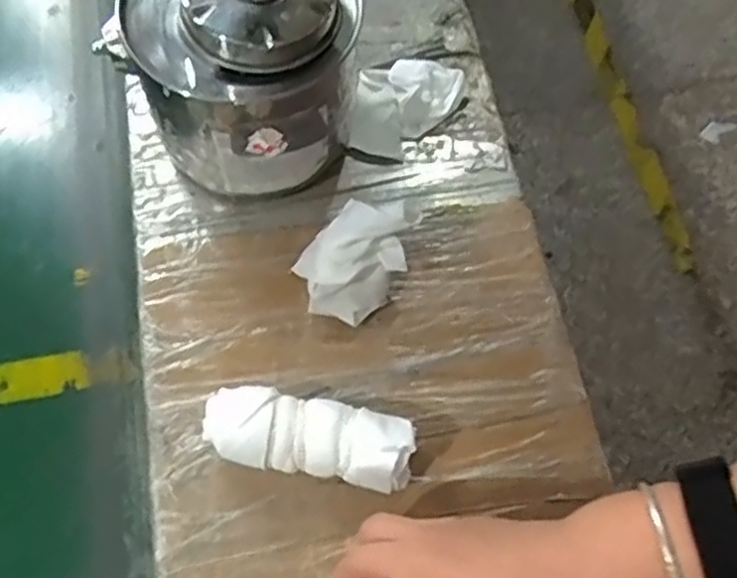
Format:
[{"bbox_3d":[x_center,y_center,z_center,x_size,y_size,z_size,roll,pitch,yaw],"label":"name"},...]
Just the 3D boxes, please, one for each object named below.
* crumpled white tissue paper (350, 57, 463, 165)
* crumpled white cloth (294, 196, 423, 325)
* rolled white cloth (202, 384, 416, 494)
[{"bbox_3d":[0.027,-0.132,0.533,0.074,0.016,0.079,6,68,2],"label":"crumpled white tissue paper"},{"bbox_3d":[-0.006,-0.020,0.454,0.051,0.067,0.074,43,73,15],"label":"crumpled white cloth"},{"bbox_3d":[-0.034,0.086,0.424,0.116,0.041,0.043,13,68,4],"label":"rolled white cloth"}]

